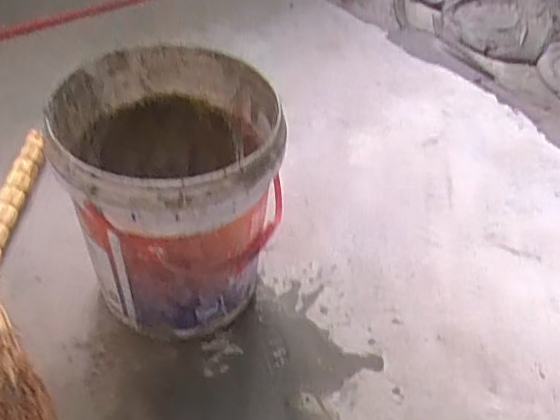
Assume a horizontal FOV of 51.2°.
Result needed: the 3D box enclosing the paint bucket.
[{"bbox_3d":[-0.161,-0.022,0.872,0.287,0.390,0.301,3,47,-3],"label":"paint bucket"}]

